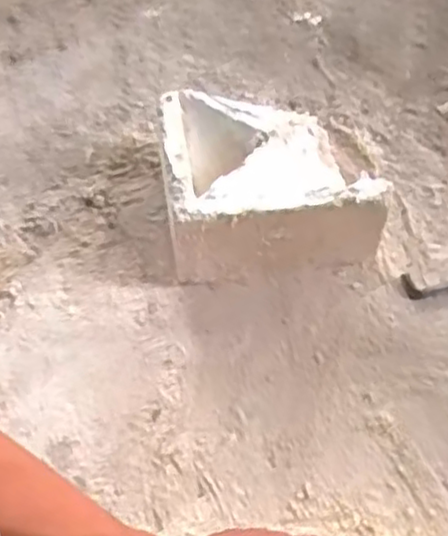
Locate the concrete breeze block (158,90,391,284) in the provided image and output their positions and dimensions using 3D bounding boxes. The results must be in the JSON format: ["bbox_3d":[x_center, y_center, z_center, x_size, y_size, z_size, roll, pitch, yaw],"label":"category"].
[{"bbox_3d":[0.038,-0.090,0.703,0.193,0.099,0.177,-7,59,-5],"label":"concrete breeze block"}]

